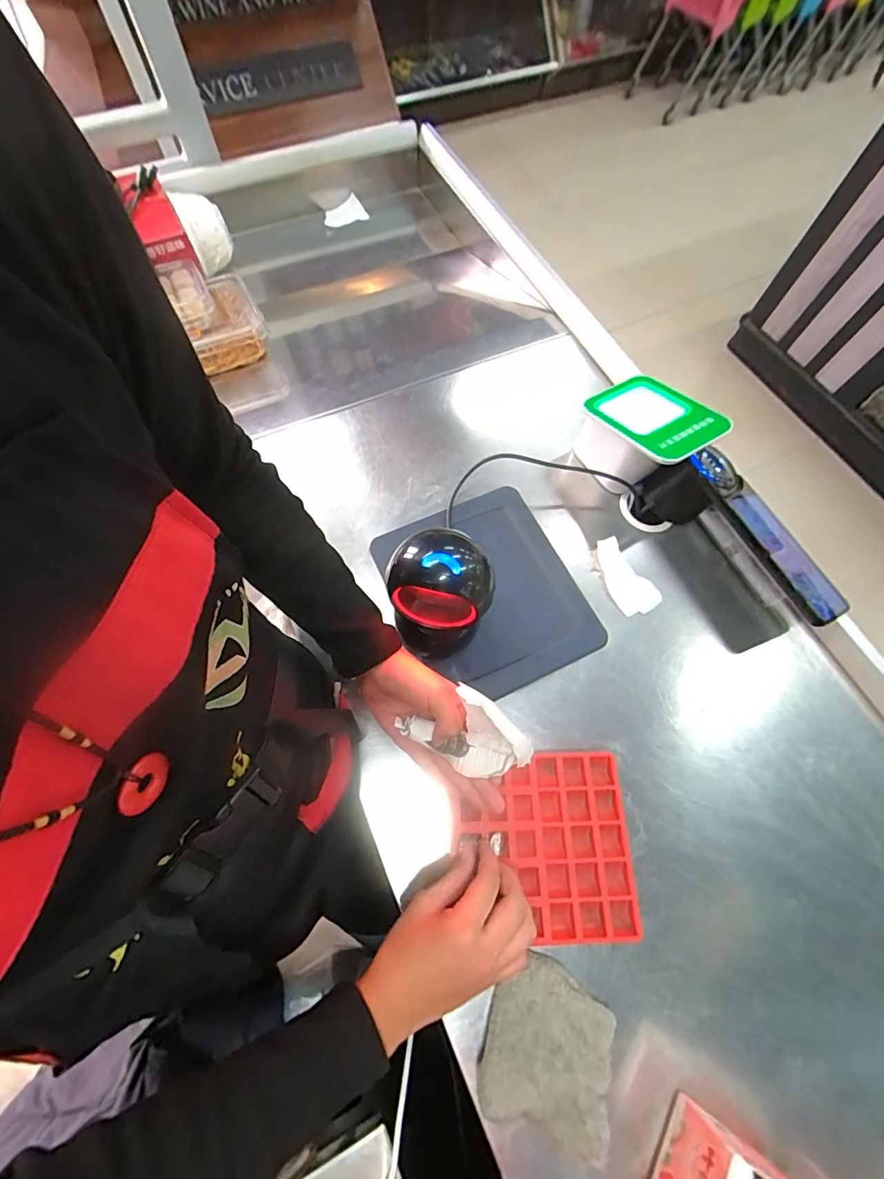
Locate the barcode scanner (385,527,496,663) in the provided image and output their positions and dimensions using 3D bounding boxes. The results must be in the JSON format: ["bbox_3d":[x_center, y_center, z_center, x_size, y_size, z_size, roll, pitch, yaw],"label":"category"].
[{"bbox_3d":[-0.004,0.013,0.435,0.090,0.154,0.085,0,67,-1],"label":"barcode scanner"}]

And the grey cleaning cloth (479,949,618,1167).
[{"bbox_3d":[0.088,0.365,0.356,0.105,0.031,0.104,17,68,6],"label":"grey cleaning cloth"}]

